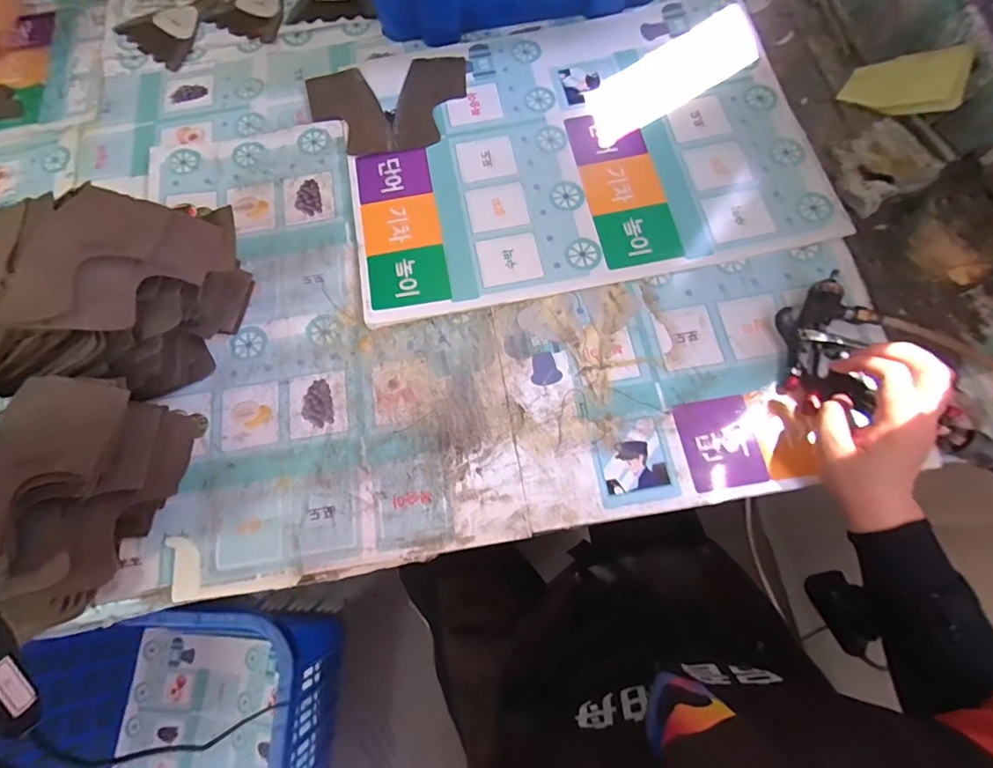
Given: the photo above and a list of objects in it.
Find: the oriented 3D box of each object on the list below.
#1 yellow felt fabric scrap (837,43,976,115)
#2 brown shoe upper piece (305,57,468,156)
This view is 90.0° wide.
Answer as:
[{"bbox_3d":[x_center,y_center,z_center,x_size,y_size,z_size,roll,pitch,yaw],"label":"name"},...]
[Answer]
[{"bbox_3d":[0.429,-0.319,0.527,0.009,0.136,0.064,22,108,-28],"label":"yellow felt fabric scrap"},{"bbox_3d":[-0.138,-0.345,0.615,0.198,0.006,0.144,-3,71,2],"label":"brown shoe upper piece"}]

